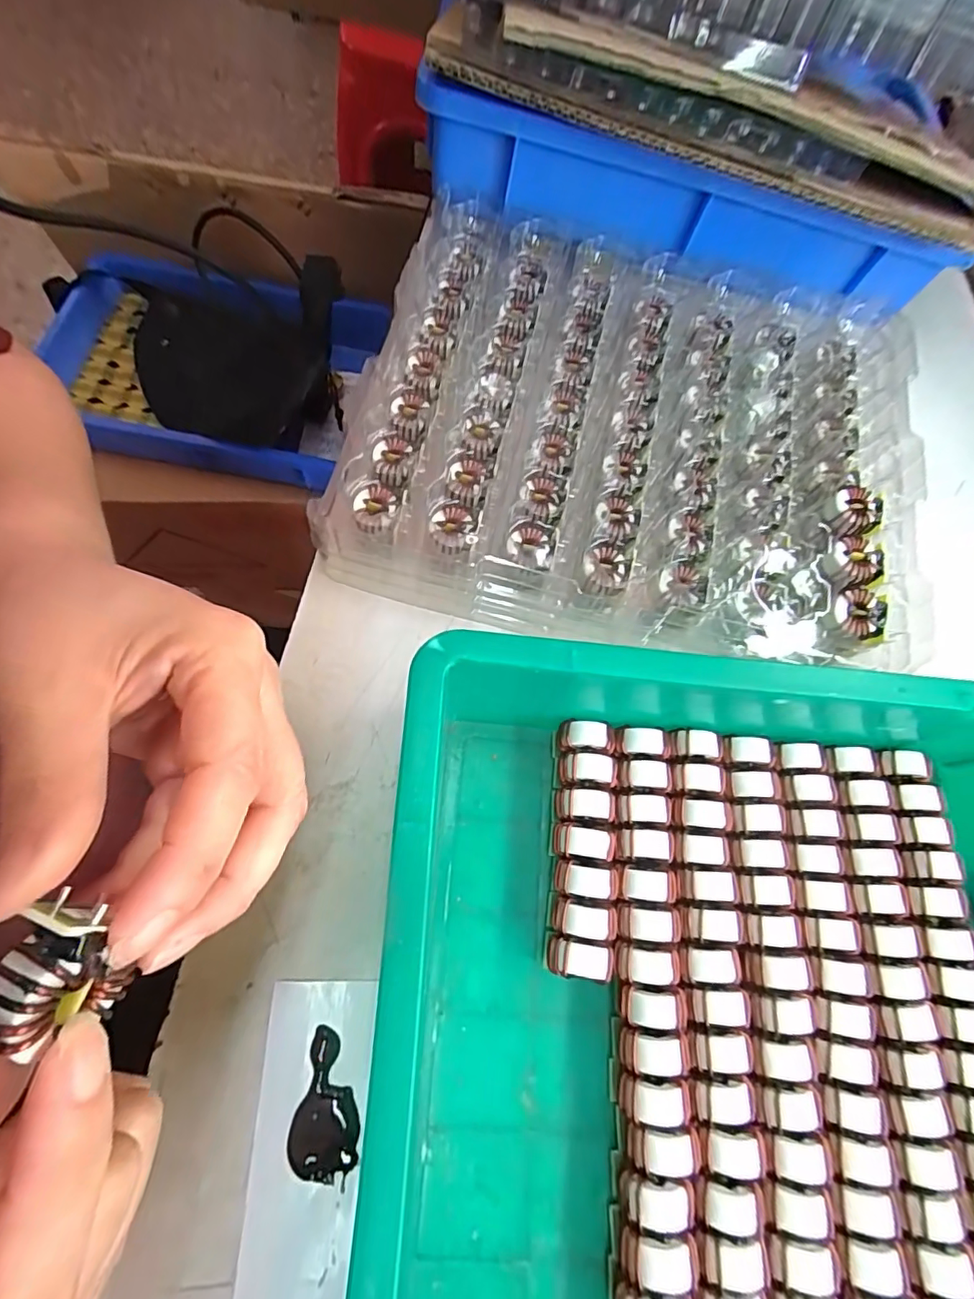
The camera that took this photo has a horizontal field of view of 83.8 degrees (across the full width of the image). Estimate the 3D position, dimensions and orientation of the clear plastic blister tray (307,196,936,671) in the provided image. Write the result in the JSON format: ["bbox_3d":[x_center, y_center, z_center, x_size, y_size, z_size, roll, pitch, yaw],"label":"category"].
[{"bbox_3d":[0.089,-0.128,0.308,0.302,0.027,0.265,13,69,-1],"label":"clear plastic blister tray"}]

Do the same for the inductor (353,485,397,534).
[{"bbox_3d":[-0.057,-0.071,0.274,0.020,0.008,0.027,-8,70,-8],"label":"inductor"}]

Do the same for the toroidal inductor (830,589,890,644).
[{"bbox_3d":[0.183,-0.018,0.266,0.025,0.007,0.024,18,69,2],"label":"toroidal inductor"}]

